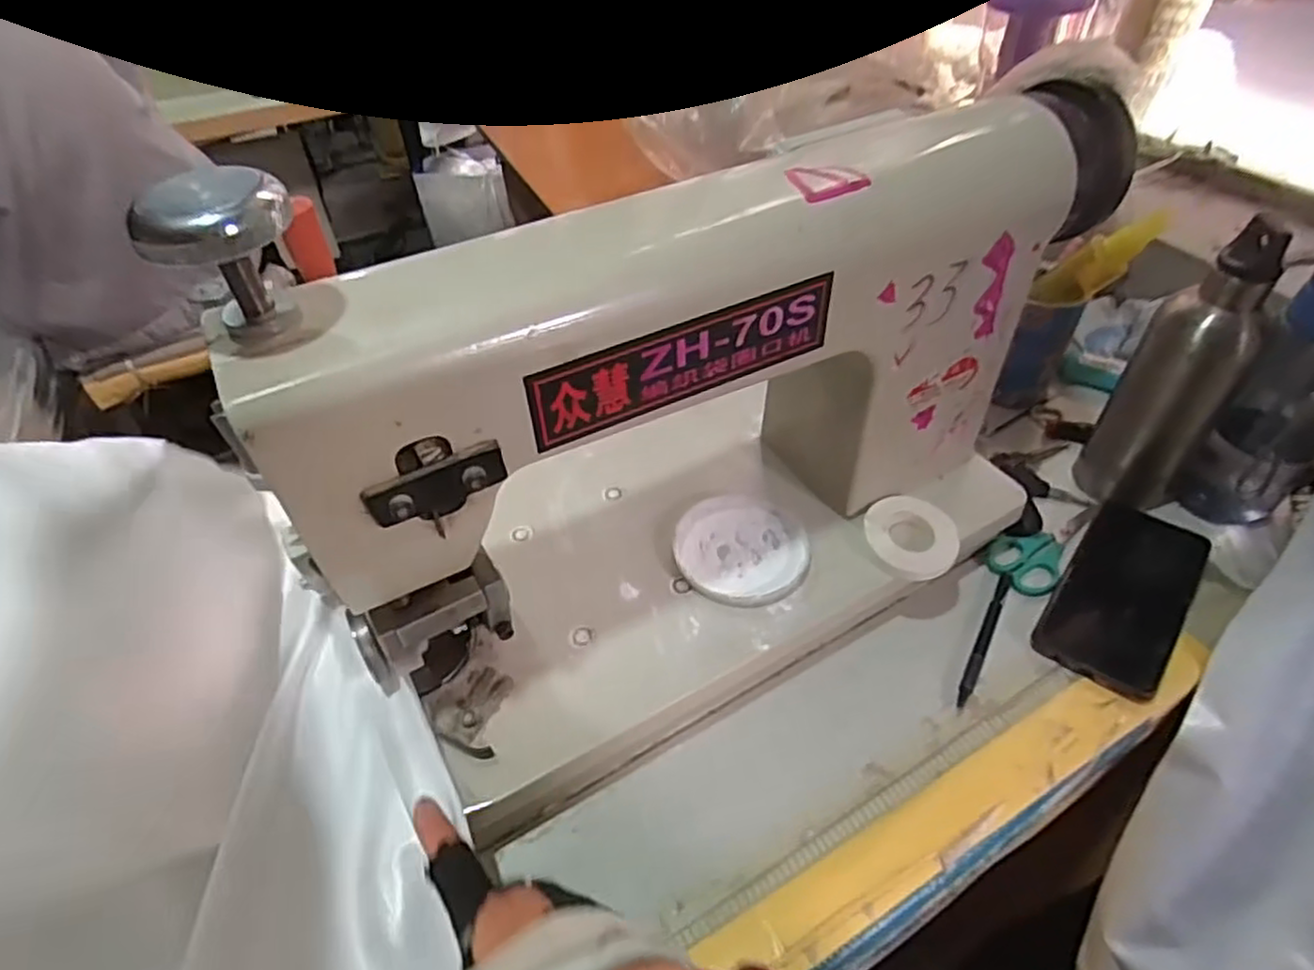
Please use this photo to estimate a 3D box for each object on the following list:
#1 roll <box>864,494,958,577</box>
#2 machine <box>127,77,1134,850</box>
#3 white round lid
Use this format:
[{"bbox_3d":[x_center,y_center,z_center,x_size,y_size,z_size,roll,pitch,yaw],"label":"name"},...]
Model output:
[{"bbox_3d":[0.175,0.034,0.499,0.064,0.009,0.060,-2,46,2],"label":"roll"},{"bbox_3d":[0.049,-0.060,0.442,0.498,0.268,0.205,-26,50,-19],"label":"machine"},{"bbox_3d":[0.058,0.044,0.504,0.090,0.009,0.094,-2,46,2],"label":"white round lid"}]

